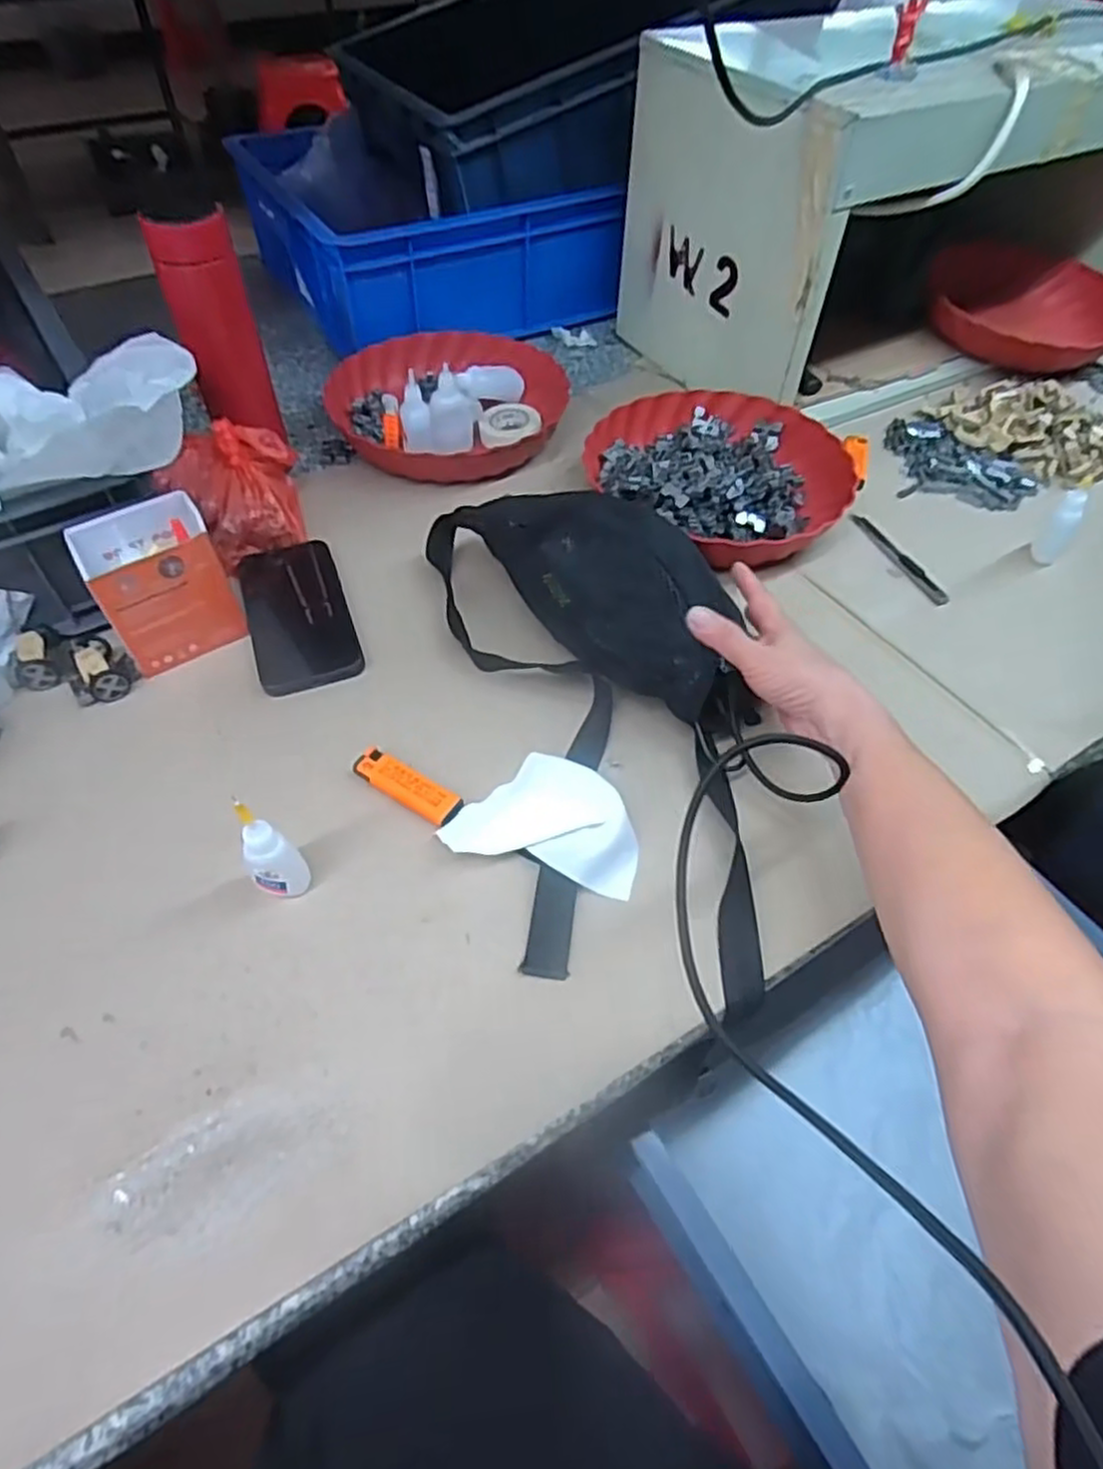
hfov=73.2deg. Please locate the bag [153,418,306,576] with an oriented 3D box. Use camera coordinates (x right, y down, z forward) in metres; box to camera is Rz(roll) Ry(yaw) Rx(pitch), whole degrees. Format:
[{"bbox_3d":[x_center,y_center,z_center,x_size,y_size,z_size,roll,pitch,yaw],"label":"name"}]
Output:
[{"bbox_3d":[-0.274,-0.209,0.647,0.098,0.067,0.123,-7,55,-6],"label":"bag"}]

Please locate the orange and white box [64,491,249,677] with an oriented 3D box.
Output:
[{"bbox_3d":[-0.294,-0.115,0.562,0.090,0.092,0.080,-24,58,-17],"label":"orange and white box"}]

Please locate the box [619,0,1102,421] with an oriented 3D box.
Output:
[{"bbox_3d":[0.450,-0.601,0.825,0.656,0.266,0.321,-23,56,-18],"label":"box"}]

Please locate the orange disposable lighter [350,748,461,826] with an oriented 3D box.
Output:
[{"bbox_3d":[-0.099,0.035,0.506,0.083,0.006,0.025,29,59,19],"label":"orange disposable lighter"}]

